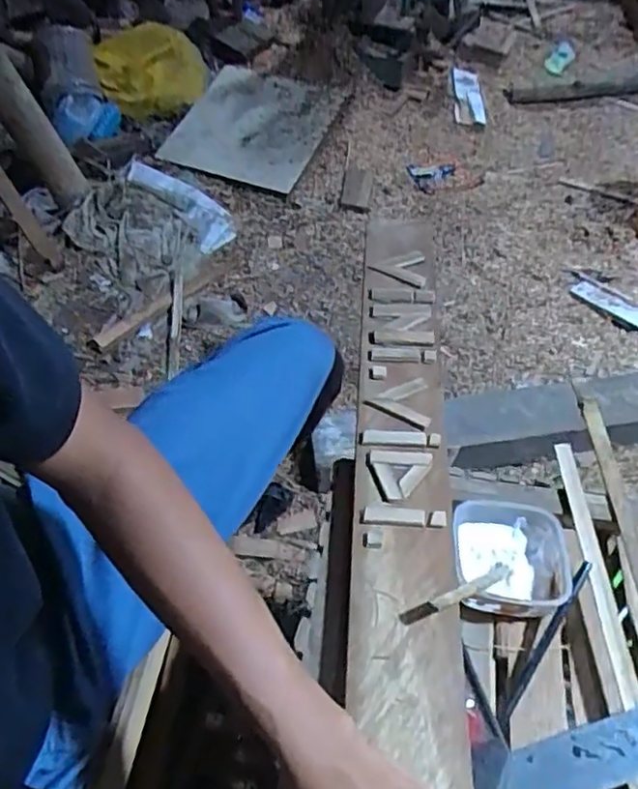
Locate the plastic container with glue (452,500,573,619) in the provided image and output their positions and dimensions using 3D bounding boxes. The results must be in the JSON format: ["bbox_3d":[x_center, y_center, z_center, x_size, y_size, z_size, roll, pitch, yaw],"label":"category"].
[{"bbox_3d":[0.163,0.144,0.548,0.100,0.060,0.100,1,53,-1],"label":"plastic container with glue"}]

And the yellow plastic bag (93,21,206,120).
[{"bbox_3d":[-0.427,-0.817,1.599,0.261,0.146,0.257,-5,53,-6],"label":"yellow plastic bag"}]

